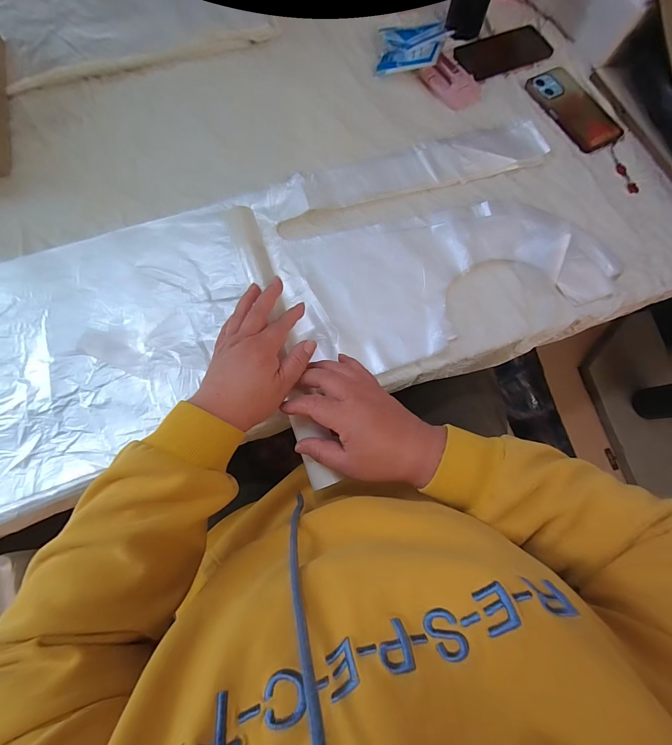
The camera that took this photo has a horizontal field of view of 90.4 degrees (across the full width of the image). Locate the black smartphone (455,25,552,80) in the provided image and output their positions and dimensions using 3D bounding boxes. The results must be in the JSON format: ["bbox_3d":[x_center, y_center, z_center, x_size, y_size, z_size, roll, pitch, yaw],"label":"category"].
[{"bbox_3d":[0.279,-0.538,0.559,0.164,0.008,0.079,-23,77,-7],"label":"black smartphone"}]

